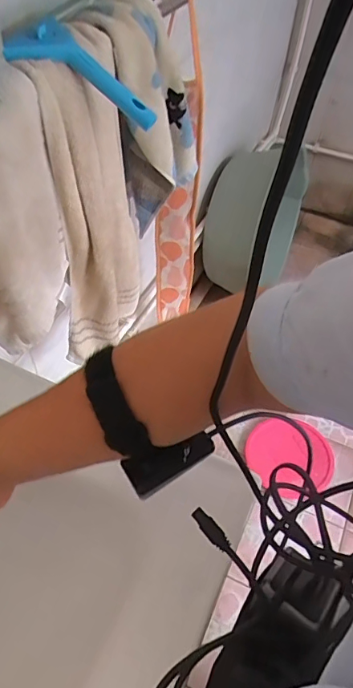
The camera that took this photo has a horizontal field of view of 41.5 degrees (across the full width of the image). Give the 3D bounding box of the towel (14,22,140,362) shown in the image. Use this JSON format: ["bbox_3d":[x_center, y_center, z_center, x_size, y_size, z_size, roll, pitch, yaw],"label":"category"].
[{"bbox_3d":[-0.116,-0.167,0.665,0.079,0.440,0.175,9,52,7],"label":"towel"}]

